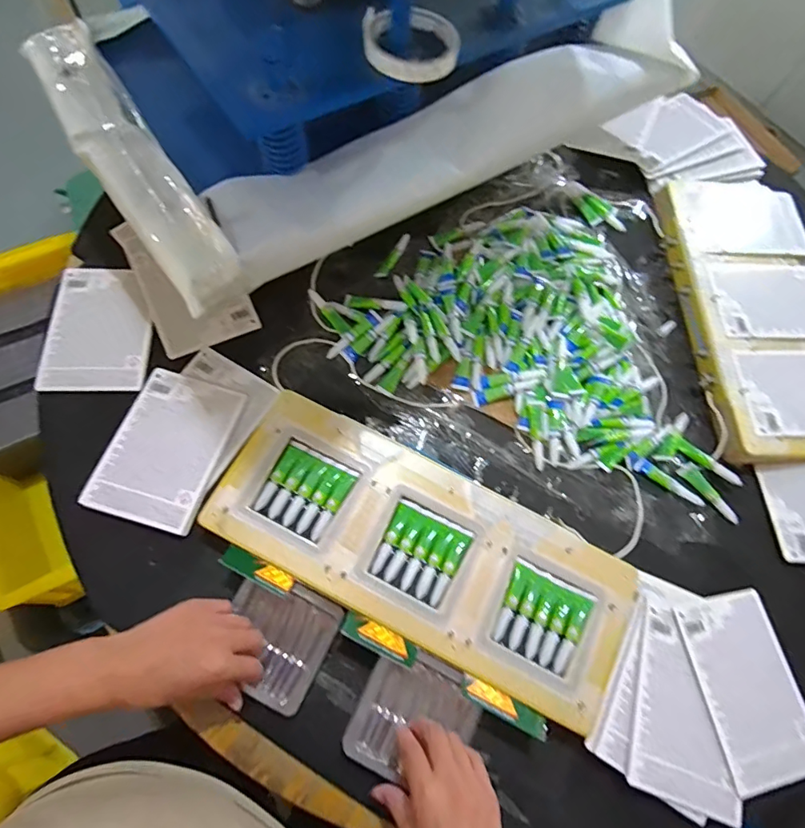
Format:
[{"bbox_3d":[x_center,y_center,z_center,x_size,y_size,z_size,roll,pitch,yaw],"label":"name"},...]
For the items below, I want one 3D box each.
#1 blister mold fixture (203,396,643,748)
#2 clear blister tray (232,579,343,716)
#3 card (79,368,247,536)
[{"bbox_3d":[0.020,0.139,0.505,0.428,0.029,0.169,27,67,5],"label":"blister mold fixture"},{"bbox_3d":[-0.123,0.216,0.475,0.100,0.025,0.102,25,66,8],"label":"clear blister tray"},{"bbox_3d":[-0.260,0.038,0.551,0.122,0.011,0.168,17,66,1],"label":"card"}]

